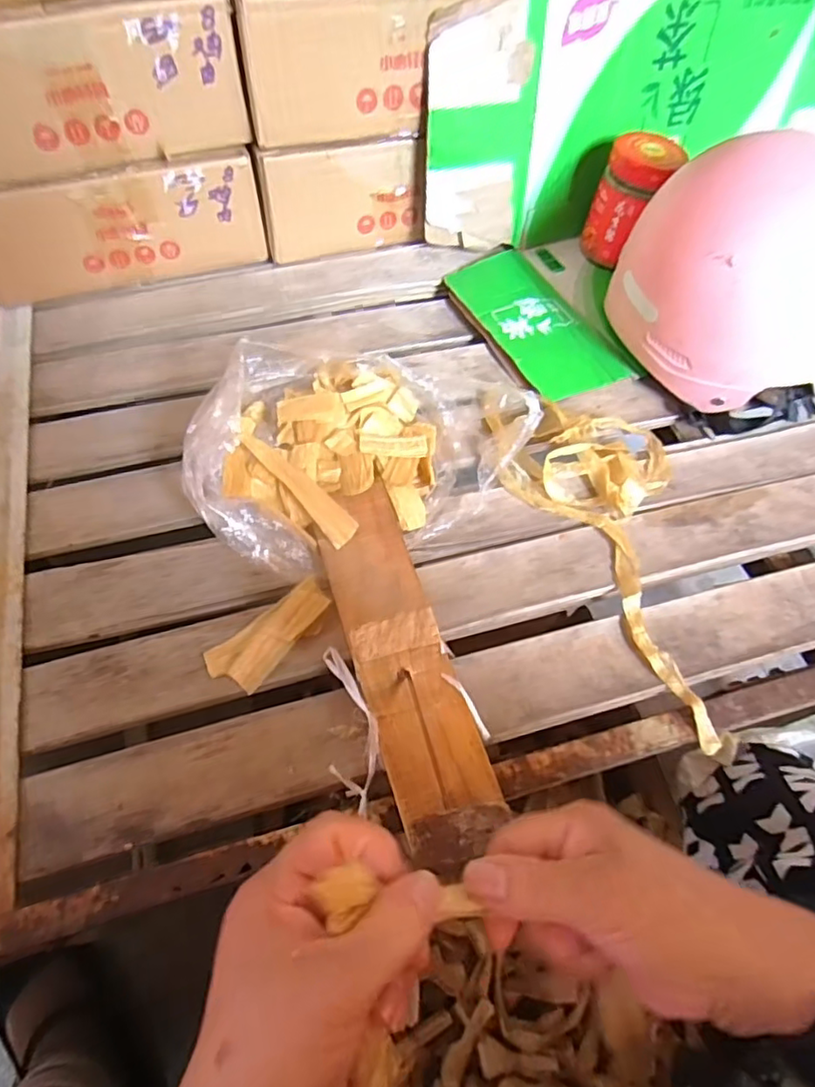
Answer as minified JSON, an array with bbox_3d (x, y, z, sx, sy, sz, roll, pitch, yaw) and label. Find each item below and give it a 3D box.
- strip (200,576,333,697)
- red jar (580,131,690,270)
[{"bbox_3d":[-0.090,0.063,0.406,0.087,0.014,0.038,-37,69,-24],"label":"strip"},{"bbox_3d":[0.221,-0.338,0.594,0.066,0.098,0.063,3,59,-4],"label":"red jar"}]

